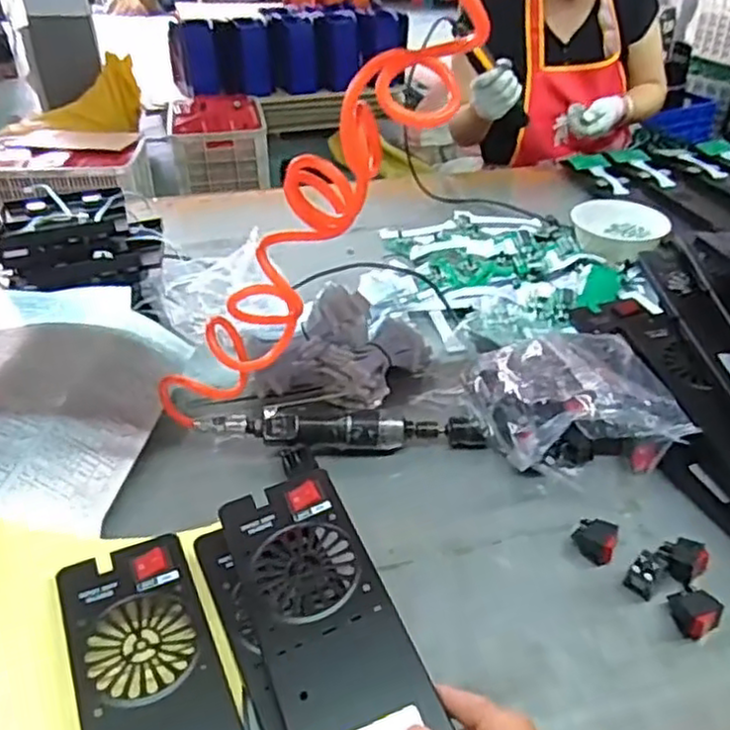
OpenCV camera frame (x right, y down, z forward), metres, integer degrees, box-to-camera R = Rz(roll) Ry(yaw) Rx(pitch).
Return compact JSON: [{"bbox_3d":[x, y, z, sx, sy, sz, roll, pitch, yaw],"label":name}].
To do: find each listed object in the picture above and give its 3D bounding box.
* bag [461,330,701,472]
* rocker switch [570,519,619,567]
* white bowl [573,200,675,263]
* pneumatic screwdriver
[{"bbox_3d":[0.198,0.028,0.692,0.167,0.100,0.200,-10,37,-13],"label":"bag"},{"bbox_3d":[0.200,0.153,0.605,0.035,0.021,0.034,16,39,21],"label":"rocker switch"},{"bbox_3d":[0.386,-0.212,1.077,0.131,0.052,0.131,0,36,0],"label":"white bowl"},{"bbox_3d":[-0.020,0.069,0.697,0.281,0.045,0.033,-1,36,-2],"label":"pneumatic screwdriver"}]

